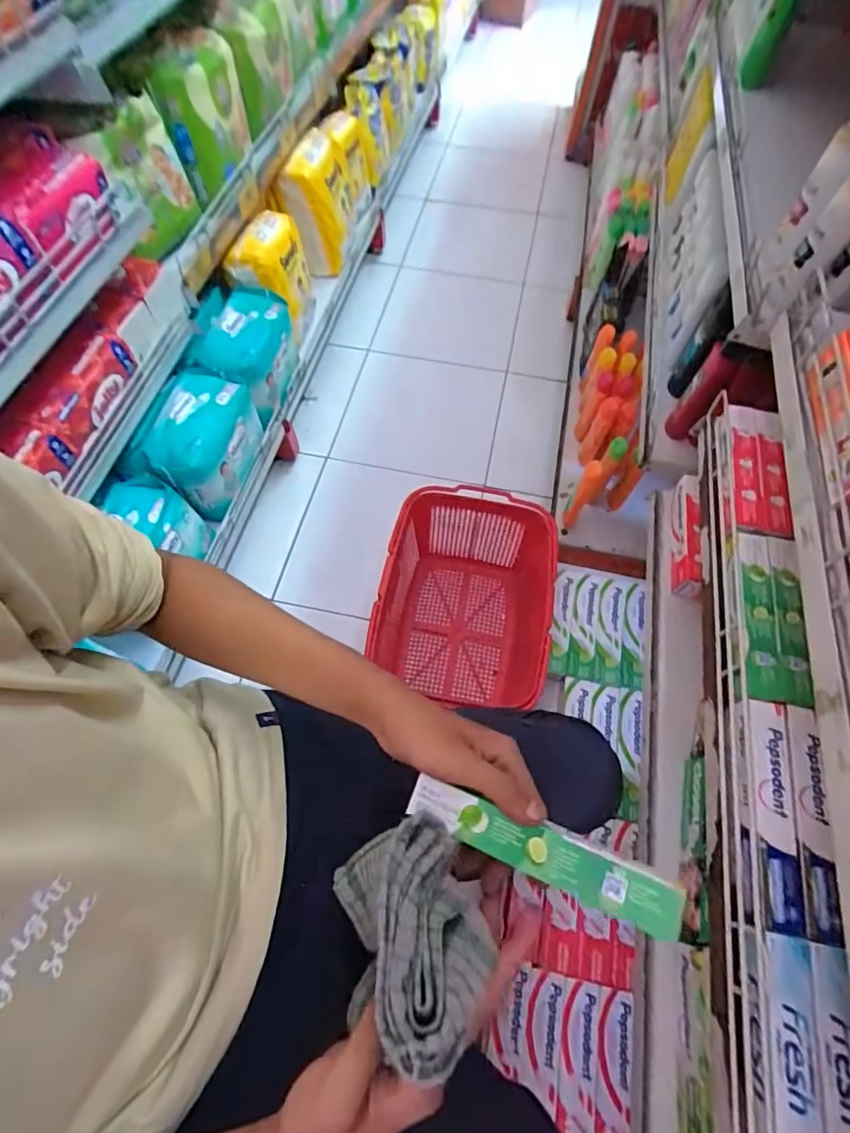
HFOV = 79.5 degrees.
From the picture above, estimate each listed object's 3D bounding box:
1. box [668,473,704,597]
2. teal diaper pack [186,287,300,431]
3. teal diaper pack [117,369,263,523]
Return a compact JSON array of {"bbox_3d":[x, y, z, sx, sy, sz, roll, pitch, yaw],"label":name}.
[{"bbox_3d":[0.351,-0.047,0.686,0.027,0.051,0.169,8,62,4],"label":"box"},{"bbox_3d":[-0.360,-0.411,1.029,0.148,0.184,0.207,9,63,5],"label":"teal diaper pack"},{"bbox_3d":[-0.404,-0.221,0.935,0.133,0.155,0.225,15,63,8],"label":"teal diaper pack"}]

